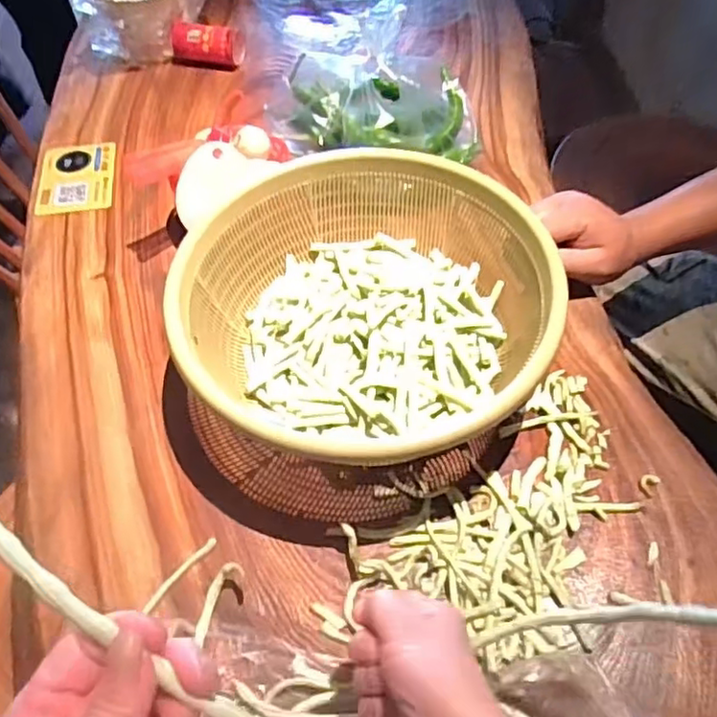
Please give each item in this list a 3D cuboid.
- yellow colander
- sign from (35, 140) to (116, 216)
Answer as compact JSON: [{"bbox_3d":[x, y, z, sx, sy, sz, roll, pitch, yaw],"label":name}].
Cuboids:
[{"bbox_3d":[0.002,-0.049,0.579,0.310,0.124,0.301,-10,55,-5],"label":"yellow colander"},{"bbox_3d":[-0.347,-0.224,0.790,0.088,0.005,0.134,-8,53,-7],"label":"sign"}]

